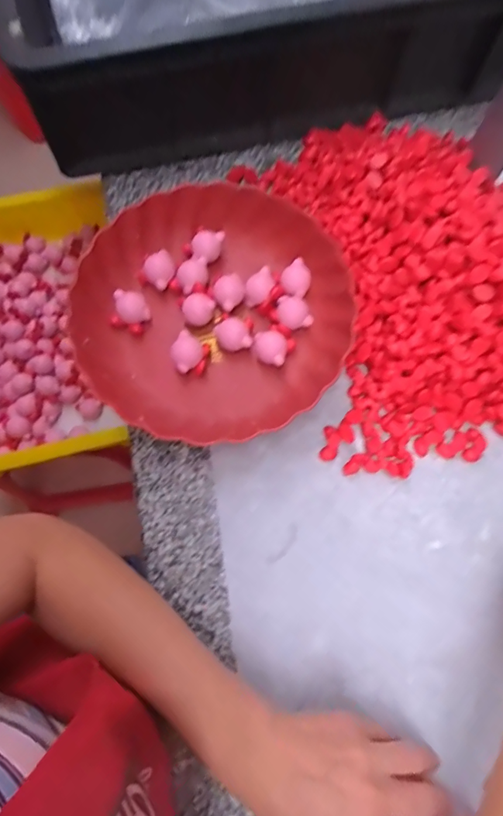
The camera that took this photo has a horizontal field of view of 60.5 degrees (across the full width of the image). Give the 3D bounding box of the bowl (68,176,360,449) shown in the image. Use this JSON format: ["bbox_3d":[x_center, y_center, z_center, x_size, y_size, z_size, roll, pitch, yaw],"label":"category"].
[{"bbox_3d":[-0.035,-0.090,0.397,0.236,0.044,0.237,0,72,-1],"label":"bowl"}]

